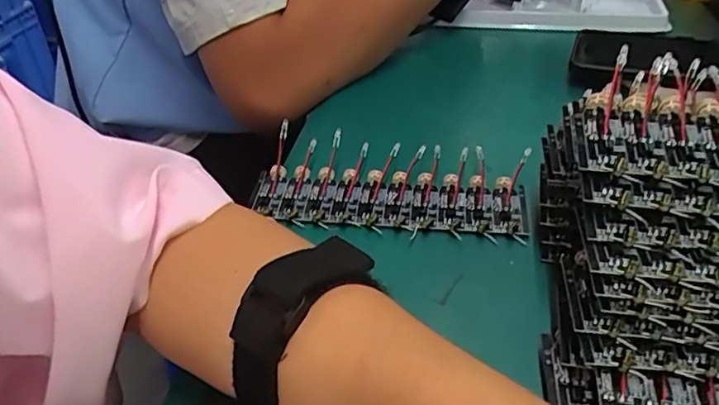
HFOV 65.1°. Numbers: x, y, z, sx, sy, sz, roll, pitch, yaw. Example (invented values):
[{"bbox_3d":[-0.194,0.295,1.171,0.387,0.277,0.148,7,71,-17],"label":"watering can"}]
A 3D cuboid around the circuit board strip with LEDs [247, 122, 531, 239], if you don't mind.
[{"bbox_3d":[0.017,-0.012,0.346,0.165,0.025,0.066,6,39,10],"label":"circuit board strip with LEDs"}]

